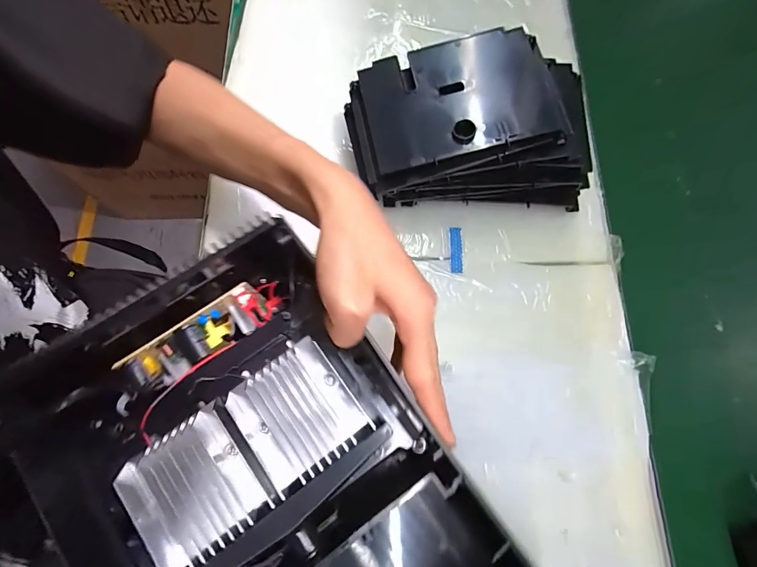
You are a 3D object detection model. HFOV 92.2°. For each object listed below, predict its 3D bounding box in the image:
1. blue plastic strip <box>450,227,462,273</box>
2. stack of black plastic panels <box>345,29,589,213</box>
[{"bbox_3d":[0.080,-0.035,0.374,0.011,0.005,0.049,2,74,-1],"label":"blue plastic strip"},{"bbox_3d":[0.088,-0.155,0.359,0.231,0.070,0.147,-3,74,-2],"label":"stack of black plastic panels"}]

